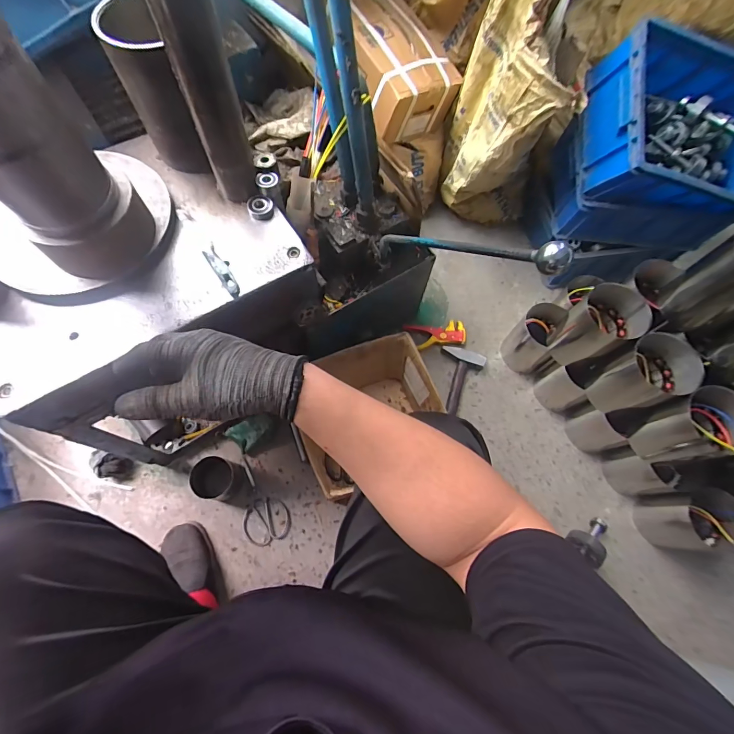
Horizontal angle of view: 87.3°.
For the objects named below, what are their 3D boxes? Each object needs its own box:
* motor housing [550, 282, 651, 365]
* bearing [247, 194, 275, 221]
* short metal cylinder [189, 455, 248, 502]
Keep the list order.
[{"bbox_3d":[0.478,-0.079,0.809,0.103,0.178,0.112,1,68,-2],"label":"motor housing"},{"bbox_3d":[-0.171,-0.258,0.620,0.040,0.016,0.039,1,68,-2],"label":"bearing"},{"bbox_3d":[-0.325,0.250,0.855,0.099,0.090,0.087,12,68,3],"label":"short metal cylinder"}]

